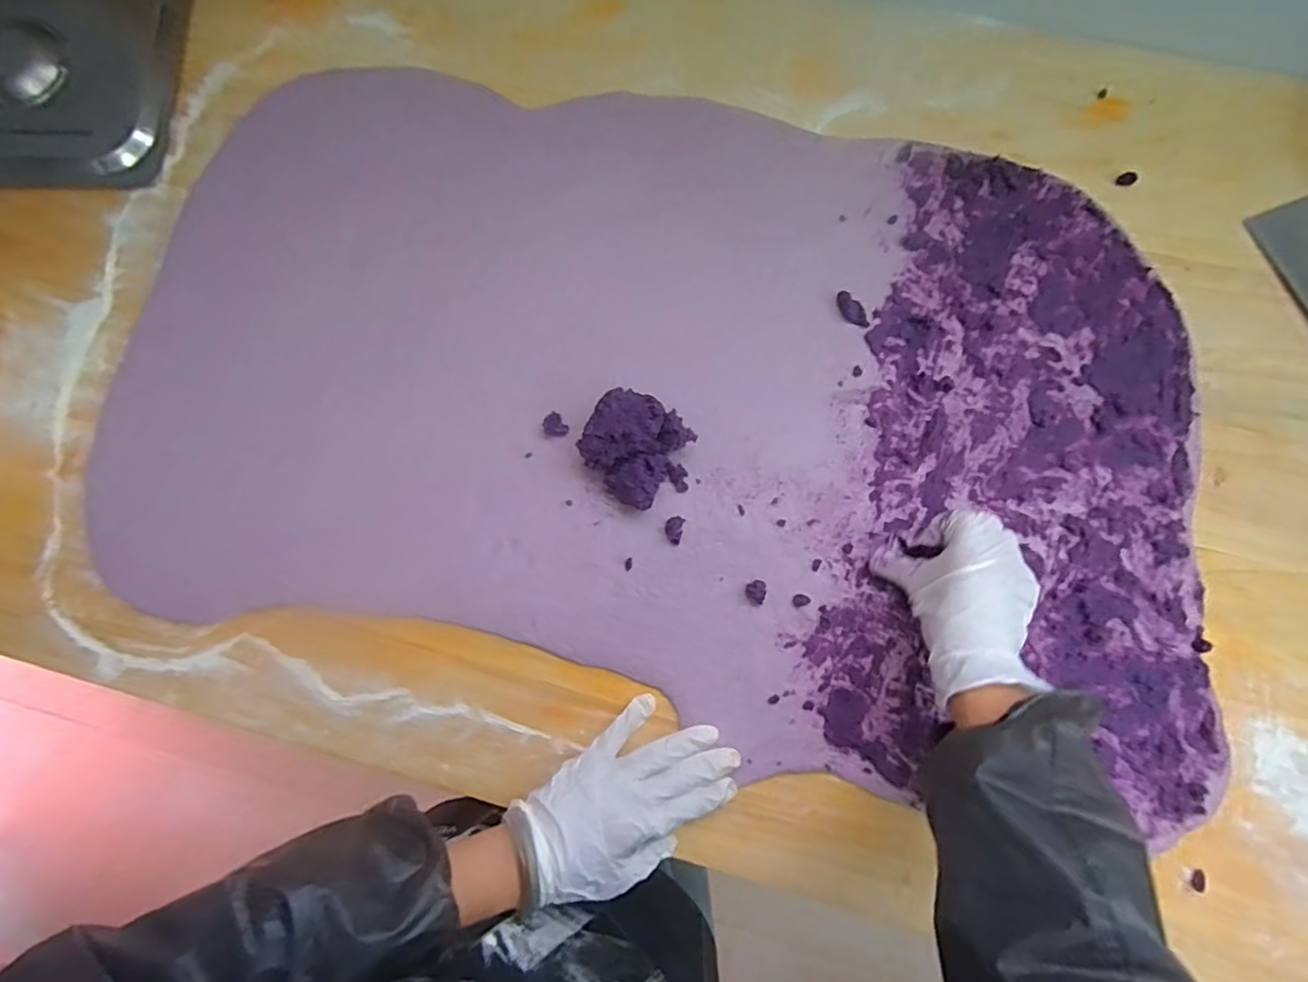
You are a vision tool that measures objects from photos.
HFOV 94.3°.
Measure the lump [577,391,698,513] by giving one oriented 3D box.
[{"bbox_3d":[-0.011,-0.034,0.499,0.081,0.043,0.091,-43,82,-6],"label":"lump"}]

